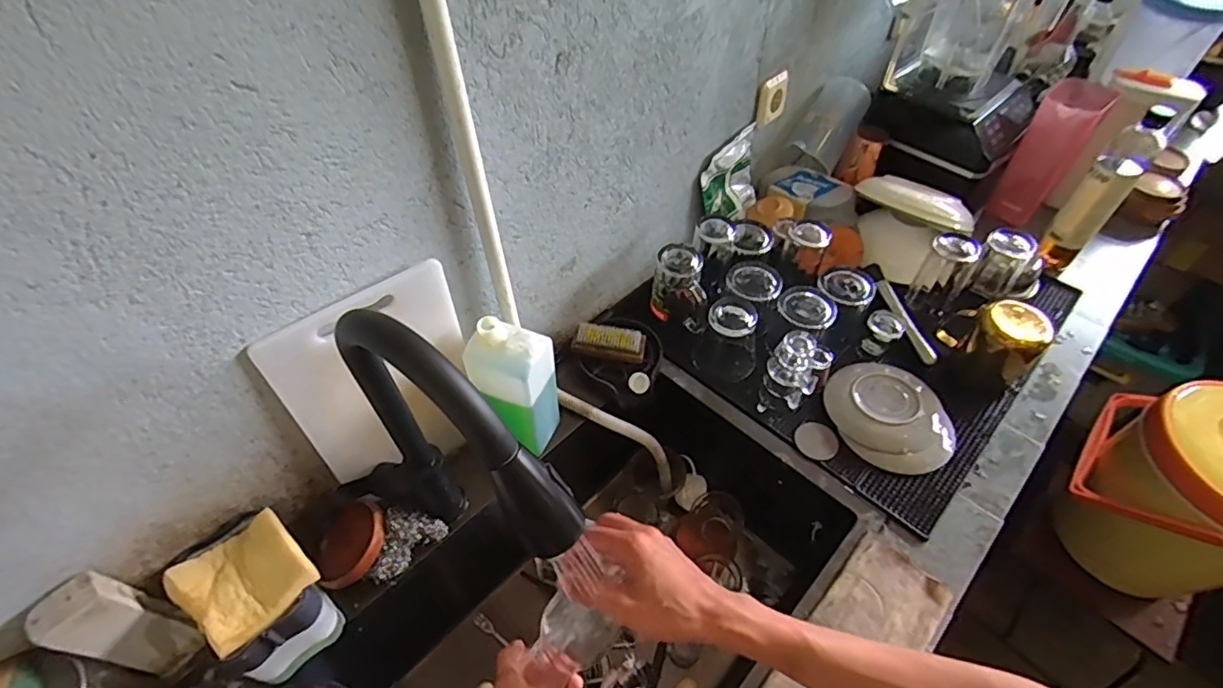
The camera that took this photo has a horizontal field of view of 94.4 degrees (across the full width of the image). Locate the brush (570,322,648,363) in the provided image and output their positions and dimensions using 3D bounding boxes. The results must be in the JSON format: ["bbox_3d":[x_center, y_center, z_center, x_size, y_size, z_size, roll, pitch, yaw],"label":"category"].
[{"bbox_3d":[-0.002,-0.003,0.840,0.105,0.031,0.041,9,50,8],"label":"brush"}]

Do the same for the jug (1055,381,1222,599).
[{"bbox_3d":[1.083,0.293,1.085,0.330,0.374,0.349,-27,54,-22],"label":"jug"}]

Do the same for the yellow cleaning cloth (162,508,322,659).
[{"bbox_3d":[-0.350,0.221,0.537,0.105,0.021,0.101,33,57,26],"label":"yellow cleaning cloth"}]

